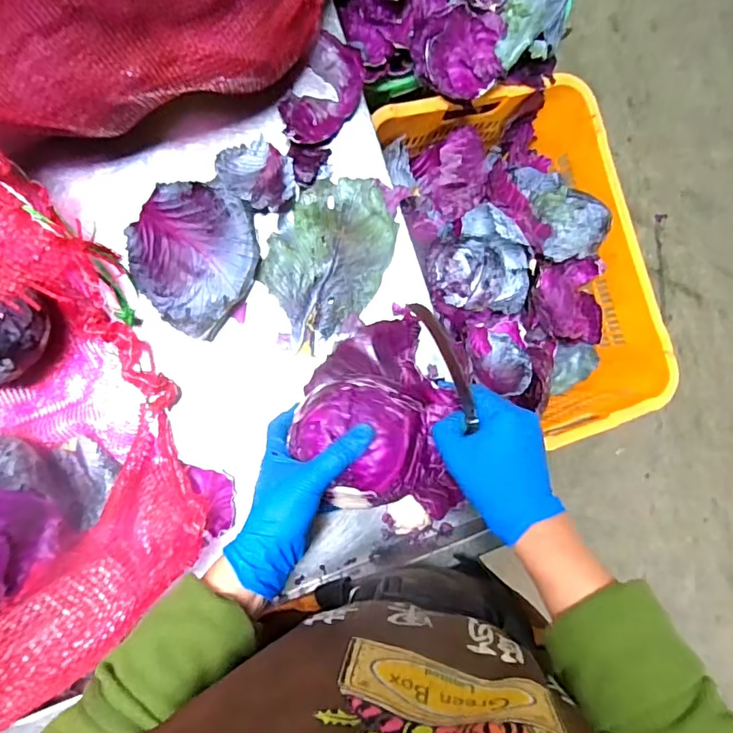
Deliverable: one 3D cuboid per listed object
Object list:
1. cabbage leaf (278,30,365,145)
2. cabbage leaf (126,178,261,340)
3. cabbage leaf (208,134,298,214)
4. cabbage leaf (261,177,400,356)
[{"bbox_3d":[-0.050,-0.294,0.533,0.068,0.025,0.117,33,84,-6],"label":"cabbage leaf"},{"bbox_3d":[-0.178,-0.114,0.507,0.125,0.044,0.134,0,88,-8],"label":"cabbage leaf"},{"bbox_3d":[-0.116,-0.207,0.526,0.090,0.027,0.066,30,85,-6],"label":"cabbage leaf"},{"bbox_3d":[-0.043,-0.116,0.525,0.126,0.038,0.198,24,85,-7],"label":"cabbage leaf"}]

